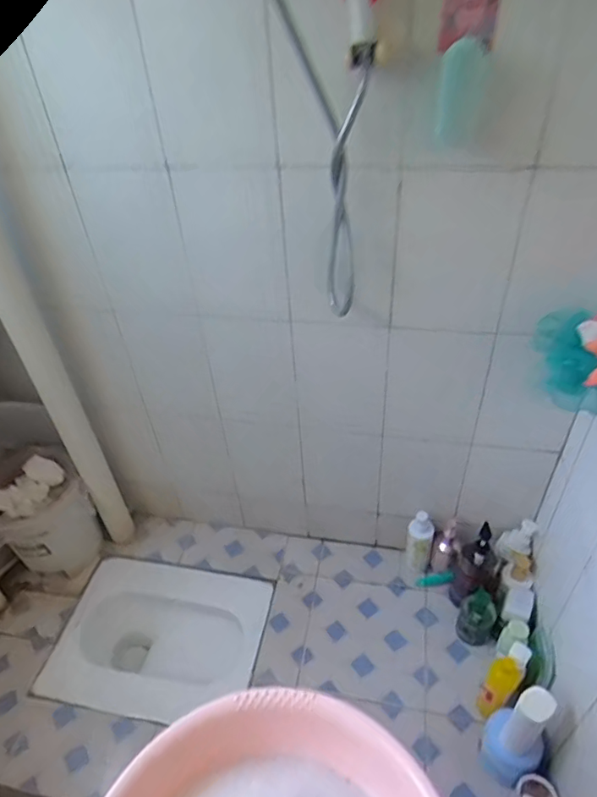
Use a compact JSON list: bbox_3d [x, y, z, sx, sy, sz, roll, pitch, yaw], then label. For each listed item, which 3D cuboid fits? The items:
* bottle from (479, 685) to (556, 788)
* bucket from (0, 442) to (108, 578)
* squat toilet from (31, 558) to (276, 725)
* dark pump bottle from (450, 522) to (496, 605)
[{"bbox_3d":[0.408,0.634,0.962,0.083,0.271,0.112,-32,47,-29],"label":"bottle"},{"bbox_3d":[-0.693,0.318,1.397,0.237,0.308,0.255,-2,40,2],"label":"bucket"},{"bbox_3d":[-0.349,0.614,1.330,0.488,0.123,0.372,3,40,8],"label":"squat toilet"},{"bbox_3d":[0.429,0.411,1.231,0.102,0.266,0.083,-12,40,-9],"label":"dark pump bottle"}]

